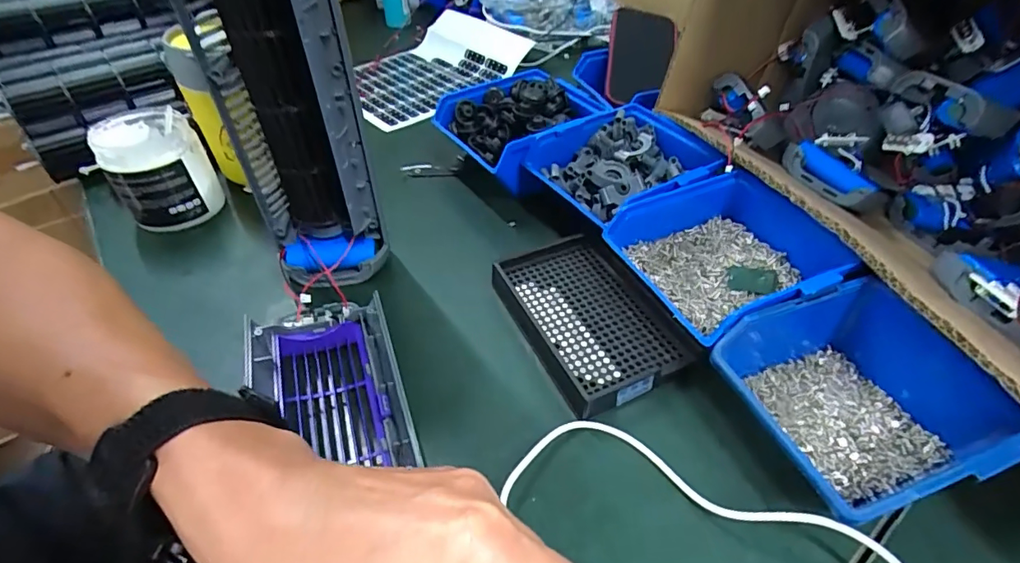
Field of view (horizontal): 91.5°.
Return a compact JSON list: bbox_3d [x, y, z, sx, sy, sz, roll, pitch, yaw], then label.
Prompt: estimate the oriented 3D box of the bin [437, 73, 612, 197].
[{"bbox_3d":[0.009,-0.149,0.484,0.136,0.065,0.119,-27,52,-25],"label":"bin"}]

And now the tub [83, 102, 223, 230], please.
[{"bbox_3d":[-0.300,-0.092,0.432,0.070,0.088,0.073,-3,45,-4],"label":"tub"}]

